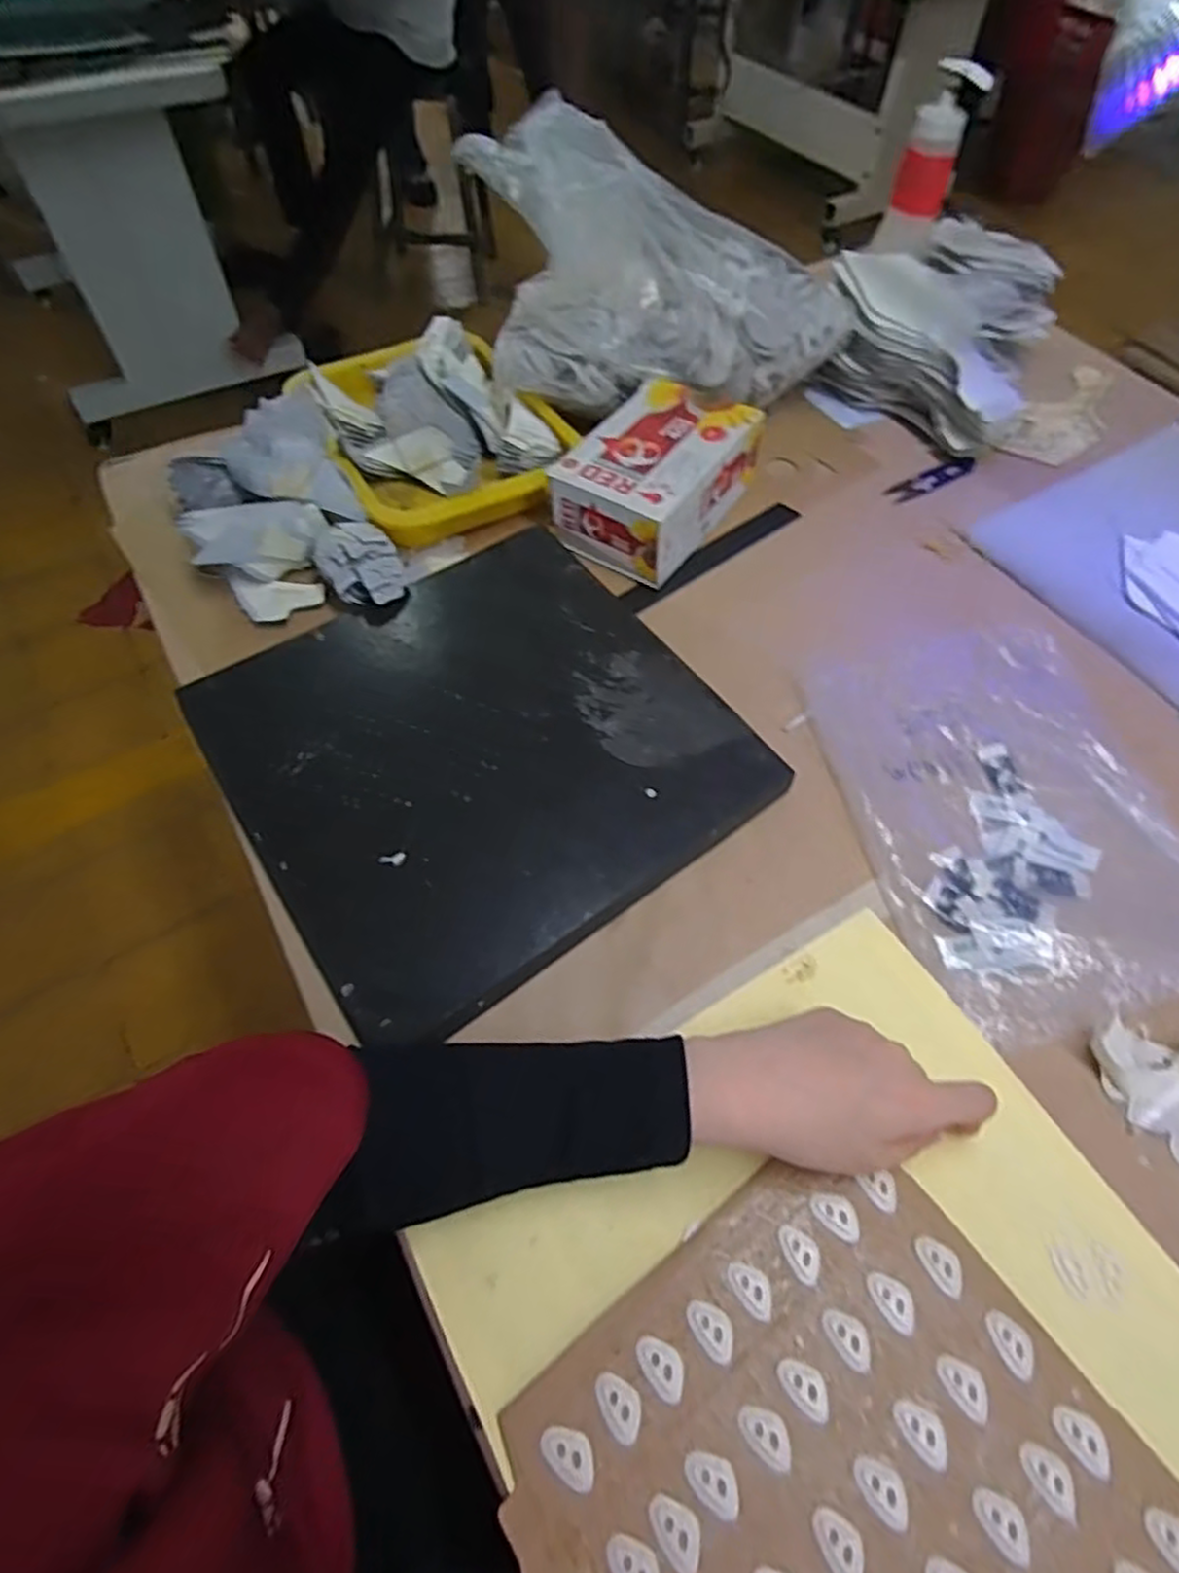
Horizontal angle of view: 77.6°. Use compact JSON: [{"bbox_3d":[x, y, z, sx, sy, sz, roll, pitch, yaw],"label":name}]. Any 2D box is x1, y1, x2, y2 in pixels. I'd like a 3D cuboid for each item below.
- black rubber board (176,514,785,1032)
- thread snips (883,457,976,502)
[{"bbox_3d":[-0.073,-0.028,0.496,0.311,0.017,0.300,-29,65,-18],"label":"black rubber board"},{"bbox_3d":[0.315,-0.287,0.679,0.096,0.009,0.028,-24,59,-10],"label":"thread snips"}]

